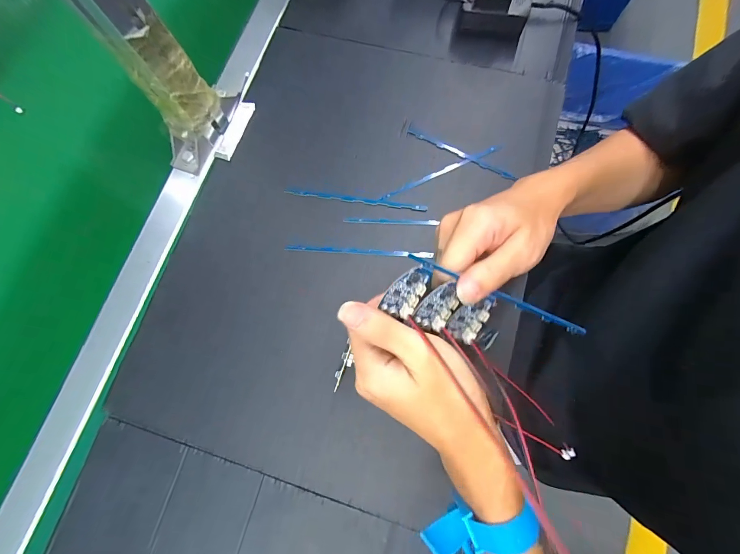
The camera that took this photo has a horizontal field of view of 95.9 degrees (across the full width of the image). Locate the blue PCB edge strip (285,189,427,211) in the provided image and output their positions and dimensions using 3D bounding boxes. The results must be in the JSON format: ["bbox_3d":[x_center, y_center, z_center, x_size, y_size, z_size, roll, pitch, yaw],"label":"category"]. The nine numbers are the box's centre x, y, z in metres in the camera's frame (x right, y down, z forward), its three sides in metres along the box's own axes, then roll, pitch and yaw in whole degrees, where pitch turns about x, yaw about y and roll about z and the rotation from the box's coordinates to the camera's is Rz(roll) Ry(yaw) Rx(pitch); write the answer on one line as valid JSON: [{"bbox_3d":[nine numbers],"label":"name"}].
[{"bbox_3d":[-0.017,-0.085,0.366,0.156,0.009,0.006,9,77,3],"label":"blue PCB edge strip"}]

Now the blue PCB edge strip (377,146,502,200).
[{"bbox_3d":[0.077,-0.115,0.367,0.144,0.008,0.008,-24,77,-5],"label":"blue PCB edge strip"}]

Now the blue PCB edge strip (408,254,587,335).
[{"bbox_3d":[0.093,0.015,0.232,0.154,0.005,0.006,22,77,-17],"label":"blue PCB edge strip"}]

